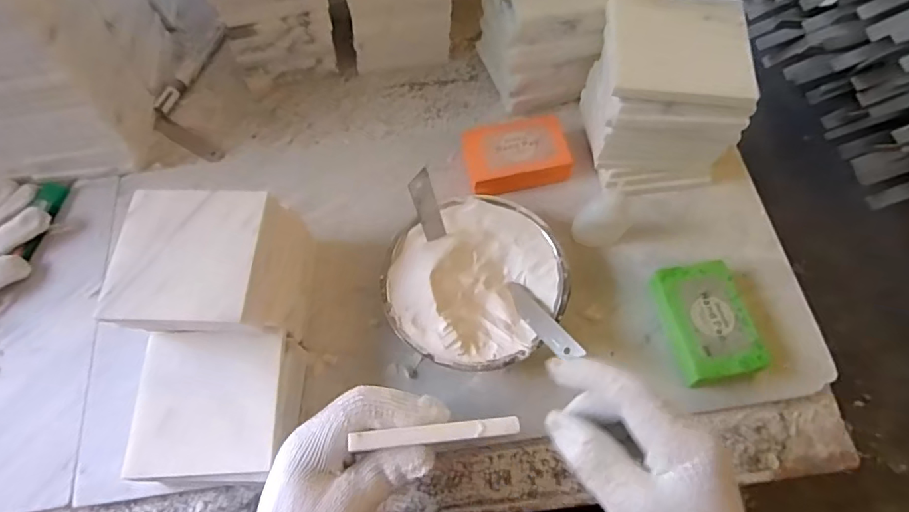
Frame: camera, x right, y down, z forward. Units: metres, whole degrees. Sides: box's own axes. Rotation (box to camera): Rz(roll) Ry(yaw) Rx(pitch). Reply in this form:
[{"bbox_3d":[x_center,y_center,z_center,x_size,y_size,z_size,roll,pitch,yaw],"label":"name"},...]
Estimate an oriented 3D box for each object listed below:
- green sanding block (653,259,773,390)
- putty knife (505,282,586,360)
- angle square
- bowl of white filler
[{"bbox_3d":[0.202,0.056,0.432,0.062,0.034,0.093,-7,65,-4],"label":"green sanding block"},{"bbox_3d":[0.068,0.051,0.417,0.018,0.008,0.095,-26,39,-12],"label":"putty knife"},{"bbox_3d":[-0.289,-0.177,0.580,0.074,0.013,0.184,-8,65,-4],"label":"angle square"},{"bbox_3d":[0.017,0.026,0.448,0.144,0.048,0.138,0,65,-1],"label":"bowl of white filler"}]

